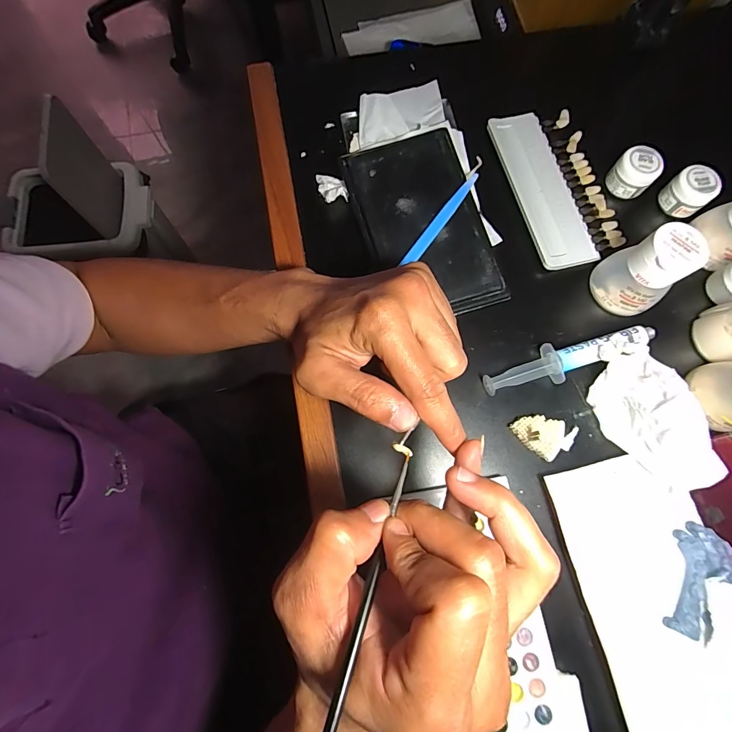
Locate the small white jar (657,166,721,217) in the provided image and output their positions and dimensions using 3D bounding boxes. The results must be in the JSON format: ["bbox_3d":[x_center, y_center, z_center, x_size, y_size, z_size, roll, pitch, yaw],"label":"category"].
[{"bbox_3d":[0.266,-0.143,0.318,0.031,0.027,0.032,0,76,0],"label":"small white jar"}]

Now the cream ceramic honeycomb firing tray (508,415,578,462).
[{"bbox_3d":[0.131,0.048,0.280,0.038,0.011,0.037,-34,78,-8],"label":"cream ceramic honeycomb firing tray"}]

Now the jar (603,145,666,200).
[{"bbox_3d":[0.225,-0.162,0.321,0.032,0.027,0.027,38,79,9],"label":"jar"}]

